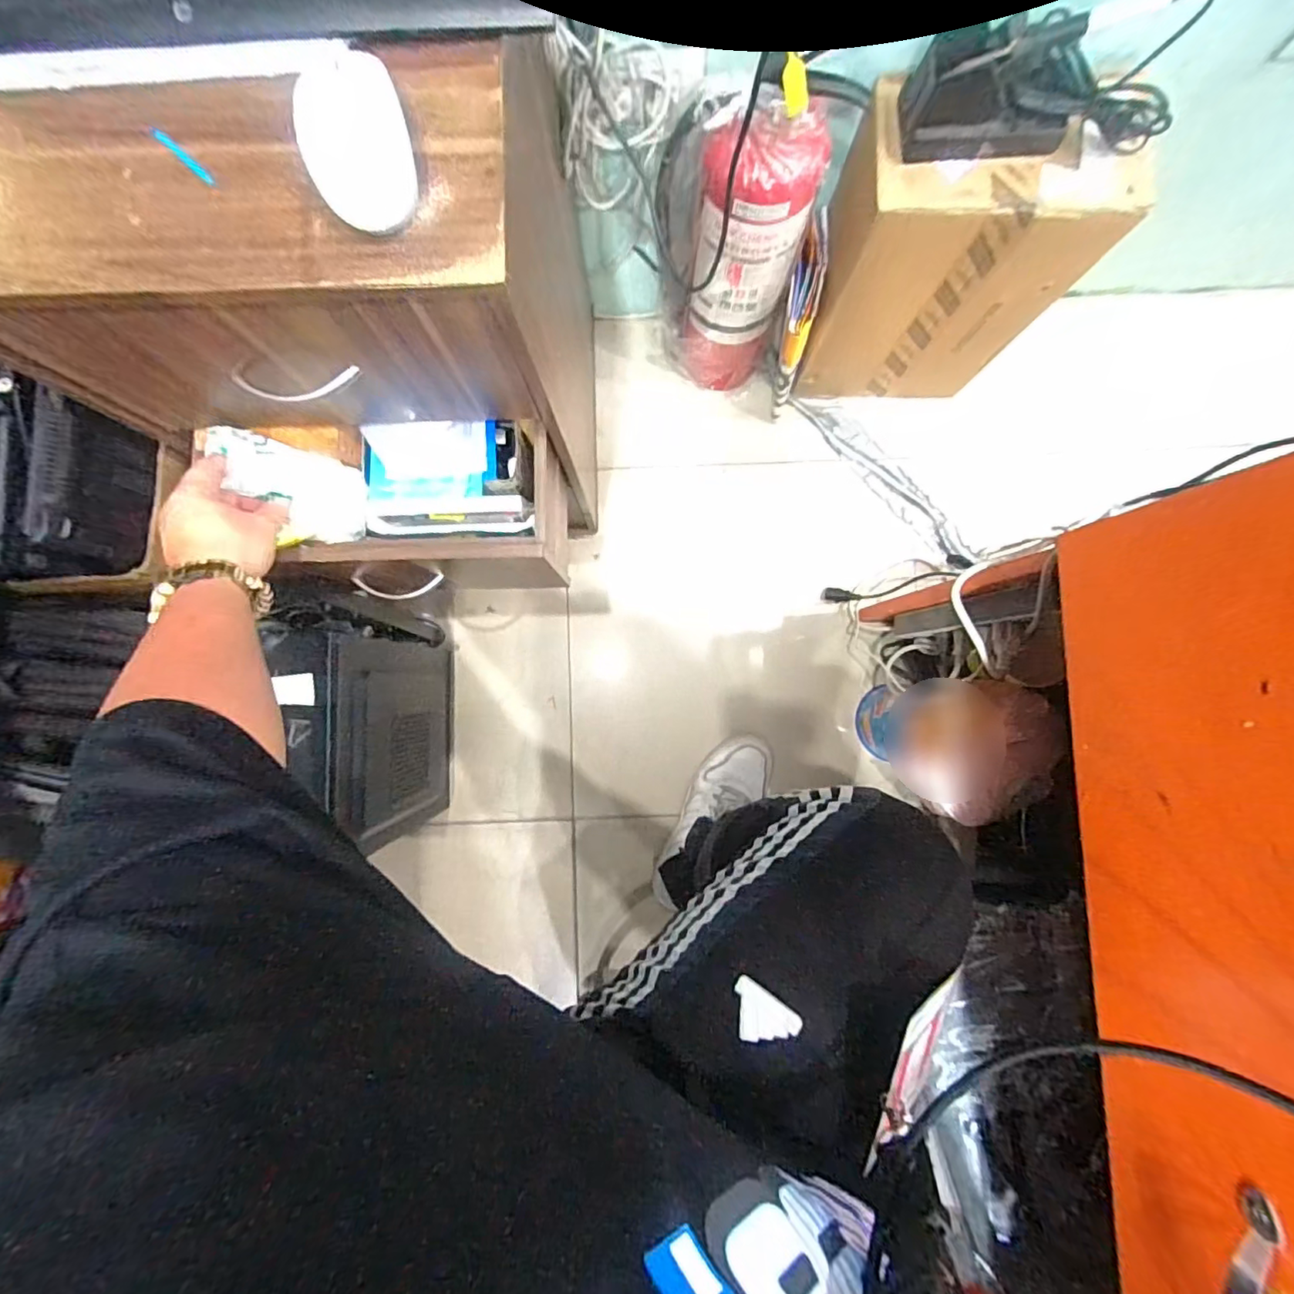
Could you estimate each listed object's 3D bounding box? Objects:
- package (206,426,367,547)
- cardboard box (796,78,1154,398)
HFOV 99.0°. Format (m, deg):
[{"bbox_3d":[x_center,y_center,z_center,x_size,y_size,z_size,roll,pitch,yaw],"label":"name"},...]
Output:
[{"bbox_3d":[-0.362,-0.155,0.562,0.139,0.022,0.095,13,79,-40],"label":"package"},{"bbox_3d":[0.393,-0.516,0.795,0.296,0.408,0.127,1,87,-1],"label":"cardboard box"}]

